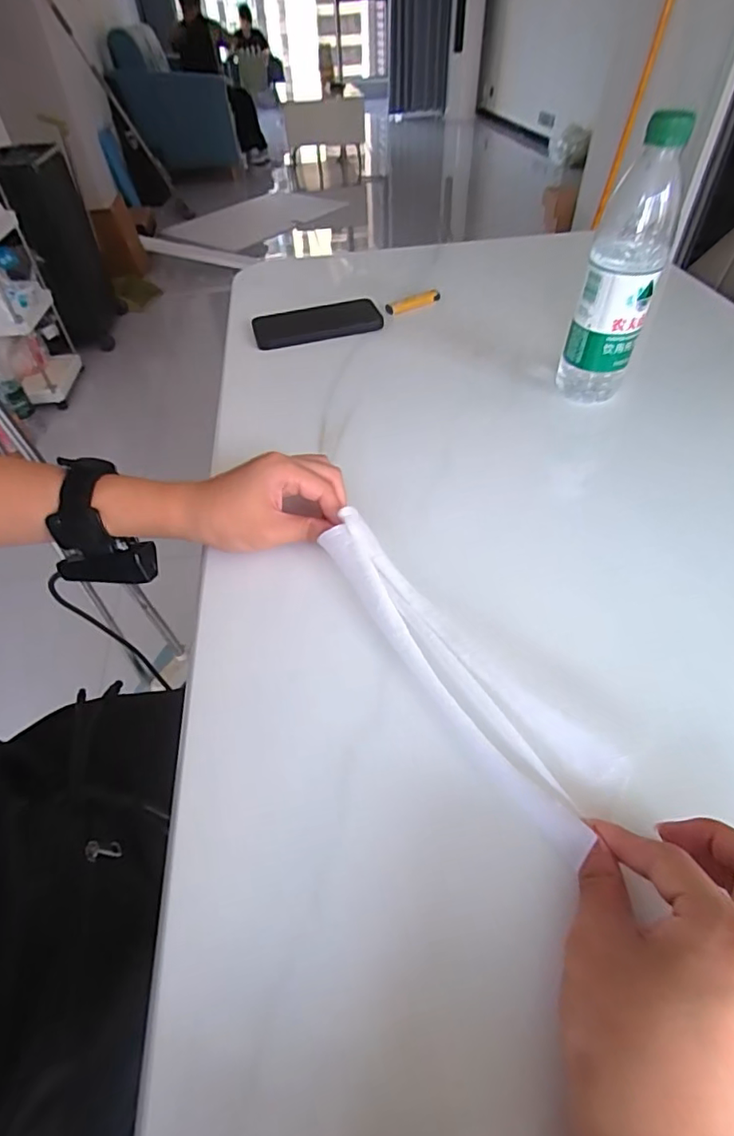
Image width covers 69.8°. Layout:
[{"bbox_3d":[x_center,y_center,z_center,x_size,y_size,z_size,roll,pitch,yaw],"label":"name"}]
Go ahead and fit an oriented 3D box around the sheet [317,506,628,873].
[{"bbox_3d":[0.049,0.049,0.326,0.054,0.021,0.244,-28,54,-20],"label":"sheet"}]

